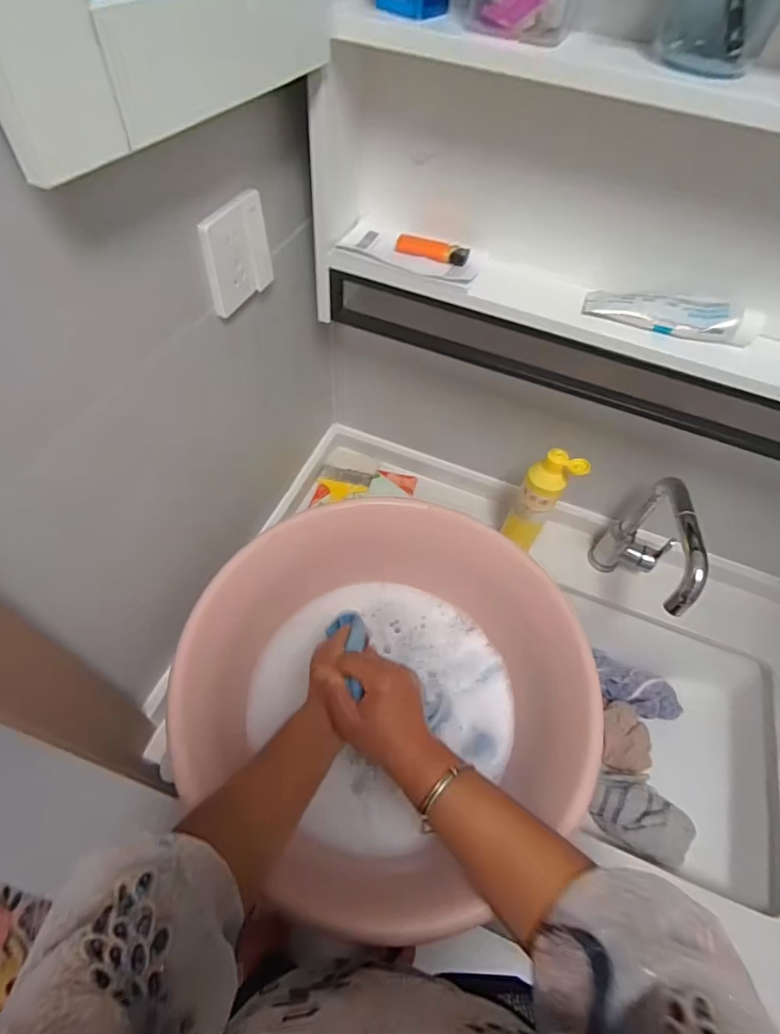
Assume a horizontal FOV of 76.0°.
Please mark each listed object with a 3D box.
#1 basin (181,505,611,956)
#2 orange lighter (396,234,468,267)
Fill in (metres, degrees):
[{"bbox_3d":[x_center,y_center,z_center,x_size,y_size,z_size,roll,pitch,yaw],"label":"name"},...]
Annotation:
[{"bbox_3d":[-0.002,0.186,0.577,0.407,0.150,0.396,2,55,-3],"label":"basin"},{"bbox_3d":[0.047,-0.297,0.556,0.081,0.014,0.019,11,55,3],"label":"orange lighter"}]

